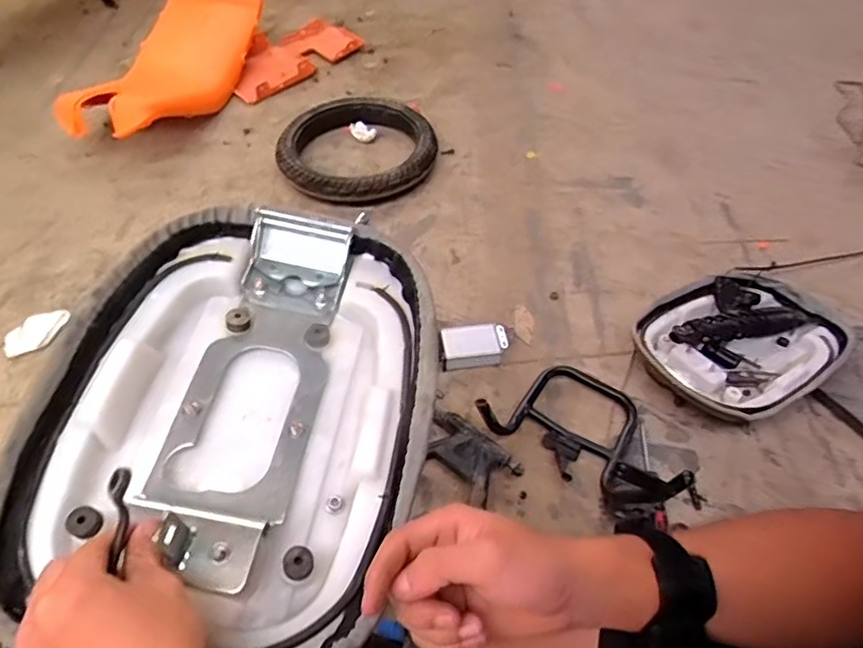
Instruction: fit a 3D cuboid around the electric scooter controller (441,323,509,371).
[{"bbox_3d":[0.073,0.039,1.036,0.124,0.040,0.071,-8,52,-8],"label":"electric scooter controller"}]

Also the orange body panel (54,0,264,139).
[{"bbox_3d":[-0.653,-0.674,1.496,0.257,0.204,0.658,18,53,13],"label":"orange body panel"}]

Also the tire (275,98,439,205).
[{"bbox_3d":[-0.168,-0.403,1.370,0.346,0.065,0.350,18,53,13],"label":"tire"}]

